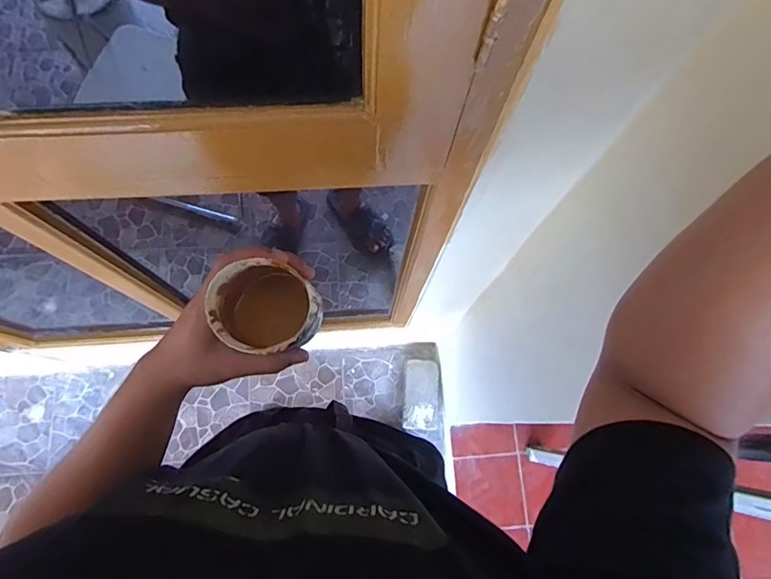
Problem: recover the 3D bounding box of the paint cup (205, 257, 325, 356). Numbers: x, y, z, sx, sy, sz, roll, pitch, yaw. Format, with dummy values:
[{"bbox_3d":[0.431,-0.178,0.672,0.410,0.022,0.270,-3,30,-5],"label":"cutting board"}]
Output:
[{"bbox_3d":[-0.085,0.013,0.338,0.071,0.056,0.062,29,75,7],"label":"paint cup"}]

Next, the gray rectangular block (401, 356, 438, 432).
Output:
[{"bbox_3d":[0.111,0.316,1.441,0.103,0.041,0.208,6,74,-1],"label":"gray rectangular block"}]

